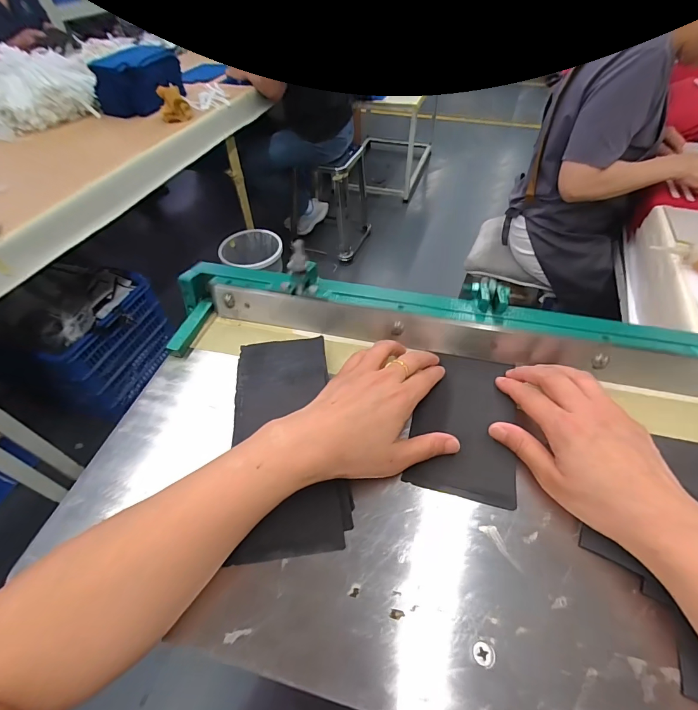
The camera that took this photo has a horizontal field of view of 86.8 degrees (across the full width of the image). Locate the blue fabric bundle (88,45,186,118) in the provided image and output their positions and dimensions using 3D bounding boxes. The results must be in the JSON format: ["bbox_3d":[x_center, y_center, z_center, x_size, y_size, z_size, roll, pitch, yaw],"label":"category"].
[{"bbox_3d":[-0.716,-0.951,1.261,0.211,0.143,0.250,11,51,11],"label":"blue fabric bundle"}]

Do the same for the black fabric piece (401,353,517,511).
[{"bbox_3d":[0.100,0.053,0.320,0.081,0.008,0.140,8,50,14],"label":"black fabric piece"}]

